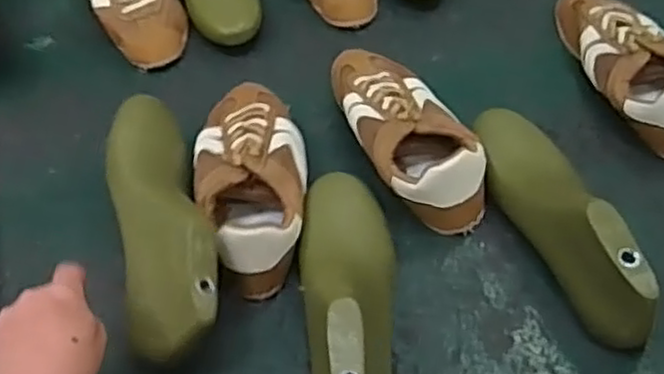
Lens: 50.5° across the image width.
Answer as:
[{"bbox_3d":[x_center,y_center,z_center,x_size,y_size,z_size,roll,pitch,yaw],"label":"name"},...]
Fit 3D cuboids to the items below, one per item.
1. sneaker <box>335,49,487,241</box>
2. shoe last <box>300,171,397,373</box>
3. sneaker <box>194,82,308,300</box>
[{"bbox_3d":[0.066,-0.068,0.694,0.099,0.072,0.253,-19,56,-12],"label":"sneaker"},{"bbox_3d":[0.015,0.085,0.570,0.079,0.096,0.248,-2,54,1],"label":"shoe last"},{"bbox_3d":[-0.076,-0.019,0.665,0.102,0.076,0.242,-8,54,-4],"label":"sneaker"}]

